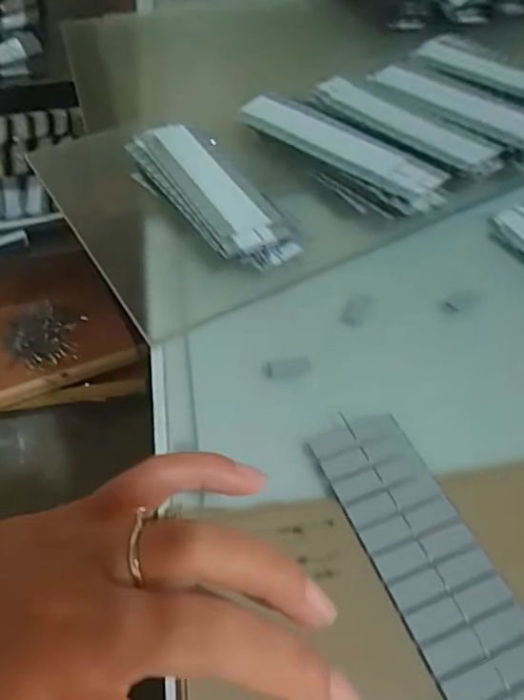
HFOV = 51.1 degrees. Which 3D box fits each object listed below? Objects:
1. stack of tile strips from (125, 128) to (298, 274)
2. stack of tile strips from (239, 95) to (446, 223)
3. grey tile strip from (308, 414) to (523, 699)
[{"bbox_3d":[-0.036,-0.099,0.333,0.048,0.016,0.151,-28,56,-20],"label":"stack of tile strips"},{"bbox_3d":[0.048,-0.132,0.358,0.048,0.017,0.155,-31,55,-23],"label":"stack of tile strips"},{"bbox_3d":[0.061,0.077,0.199,0.039,0.006,0.126,-17,51,-13],"label":"grey tile strip"}]

